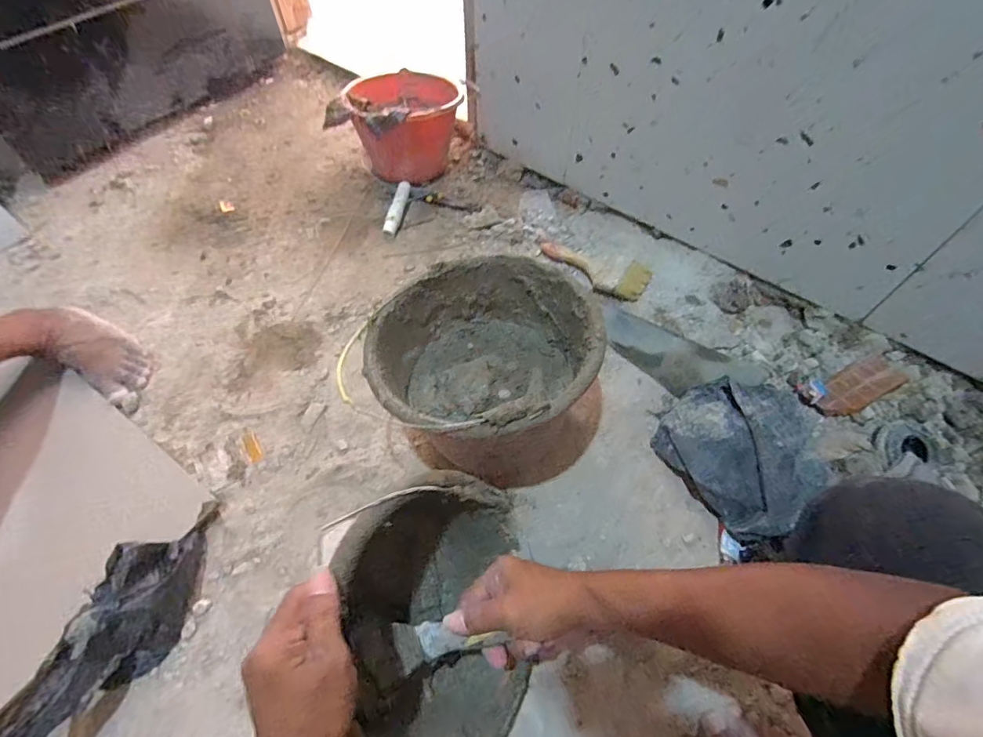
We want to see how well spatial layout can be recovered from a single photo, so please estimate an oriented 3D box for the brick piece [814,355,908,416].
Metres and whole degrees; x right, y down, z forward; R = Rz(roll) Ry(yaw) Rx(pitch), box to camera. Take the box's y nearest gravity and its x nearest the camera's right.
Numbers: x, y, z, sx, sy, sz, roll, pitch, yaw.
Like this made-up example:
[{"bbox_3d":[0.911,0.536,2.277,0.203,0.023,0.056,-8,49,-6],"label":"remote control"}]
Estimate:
[{"bbox_3d":[0.582,0.025,0.730,0.166,0.021,0.064,-24,60,-15],"label":"brick piece"}]

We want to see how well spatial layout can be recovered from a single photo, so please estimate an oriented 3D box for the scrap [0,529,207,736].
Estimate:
[{"bbox_3d":[-0.419,0.293,0.521,0.093,0.096,0.219,8,57,5],"label":"scrap"}]

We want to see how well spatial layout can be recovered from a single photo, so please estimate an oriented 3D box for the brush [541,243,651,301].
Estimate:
[{"bbox_3d":[0.185,-0.192,0.854,0.207,0.032,0.090,29,62,18],"label":"brush"}]

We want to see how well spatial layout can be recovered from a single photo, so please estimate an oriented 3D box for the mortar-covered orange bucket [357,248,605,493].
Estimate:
[{"bbox_3d":[-0.005,0.012,0.625,0.269,0.226,0.274,0,57,0],"label":"mortar-covered orange bucket"}]

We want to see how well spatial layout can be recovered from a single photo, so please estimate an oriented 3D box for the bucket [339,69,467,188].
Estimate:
[{"bbox_3d":[-0.191,-0.518,1.009,0.226,0.175,0.215,0,57,0],"label":"bucket"}]

